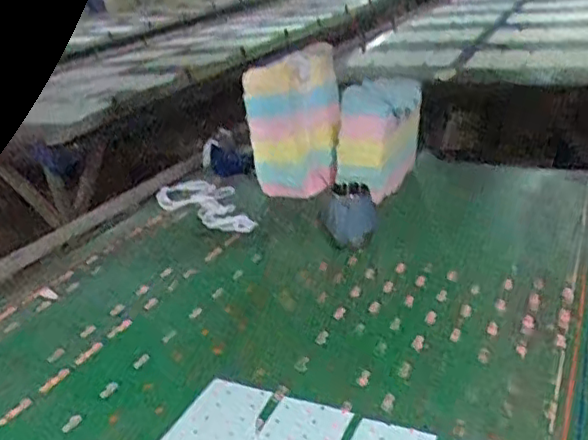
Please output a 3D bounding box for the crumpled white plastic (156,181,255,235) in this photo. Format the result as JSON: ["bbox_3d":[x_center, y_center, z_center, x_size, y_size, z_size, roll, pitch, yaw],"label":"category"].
[{"bbox_3d":[-0.203,-0.045,1.576,0.170,0.030,0.392,-22,29,-37],"label":"crumpled white plastic"}]

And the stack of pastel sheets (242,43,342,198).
[{"bbox_3d":[0.004,-0.234,1.521,0.238,0.328,0.116,-4,22,0],"label":"stack of pastel sheets"}]

